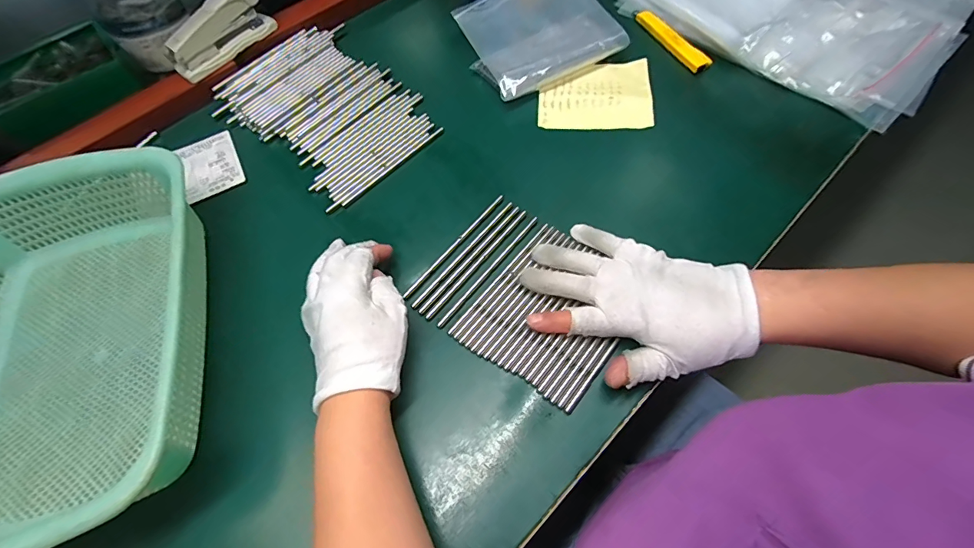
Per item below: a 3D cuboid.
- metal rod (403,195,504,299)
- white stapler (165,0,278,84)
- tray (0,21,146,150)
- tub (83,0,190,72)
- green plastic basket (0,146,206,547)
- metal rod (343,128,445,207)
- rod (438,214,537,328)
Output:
[{"bbox_3d":[-0.029,-0.028,0.392,0.007,0.007,0.133,35,69,19],"label":"metal rod"},{"bbox_3d":[-0.305,-0.280,0.486,0.035,0.053,0.124,32,68,18],"label":"white stapler"},{"bbox_3d":[-0.479,-0.214,0.477,0.094,0.045,0.143,40,71,20],"label":"tray"},{"bbox_3d":[-0.379,-0.290,0.495,0.096,0.077,0.101,-1,62,2],"label":"tub"},{"bbox_3d":[-0.327,0.051,0.323,0.217,0.078,0.296,-13,62,-4],"label":"green plastic basket"},{"bbox_3d":[-0.096,-0.114,0.441,0.005,0.006,0.134,41,70,19],"label":"metal rod"},{"bbox_3d":[0.003,-0.004,0.377,0.006,0.007,0.134,36,69,19],"label":"rod"}]

